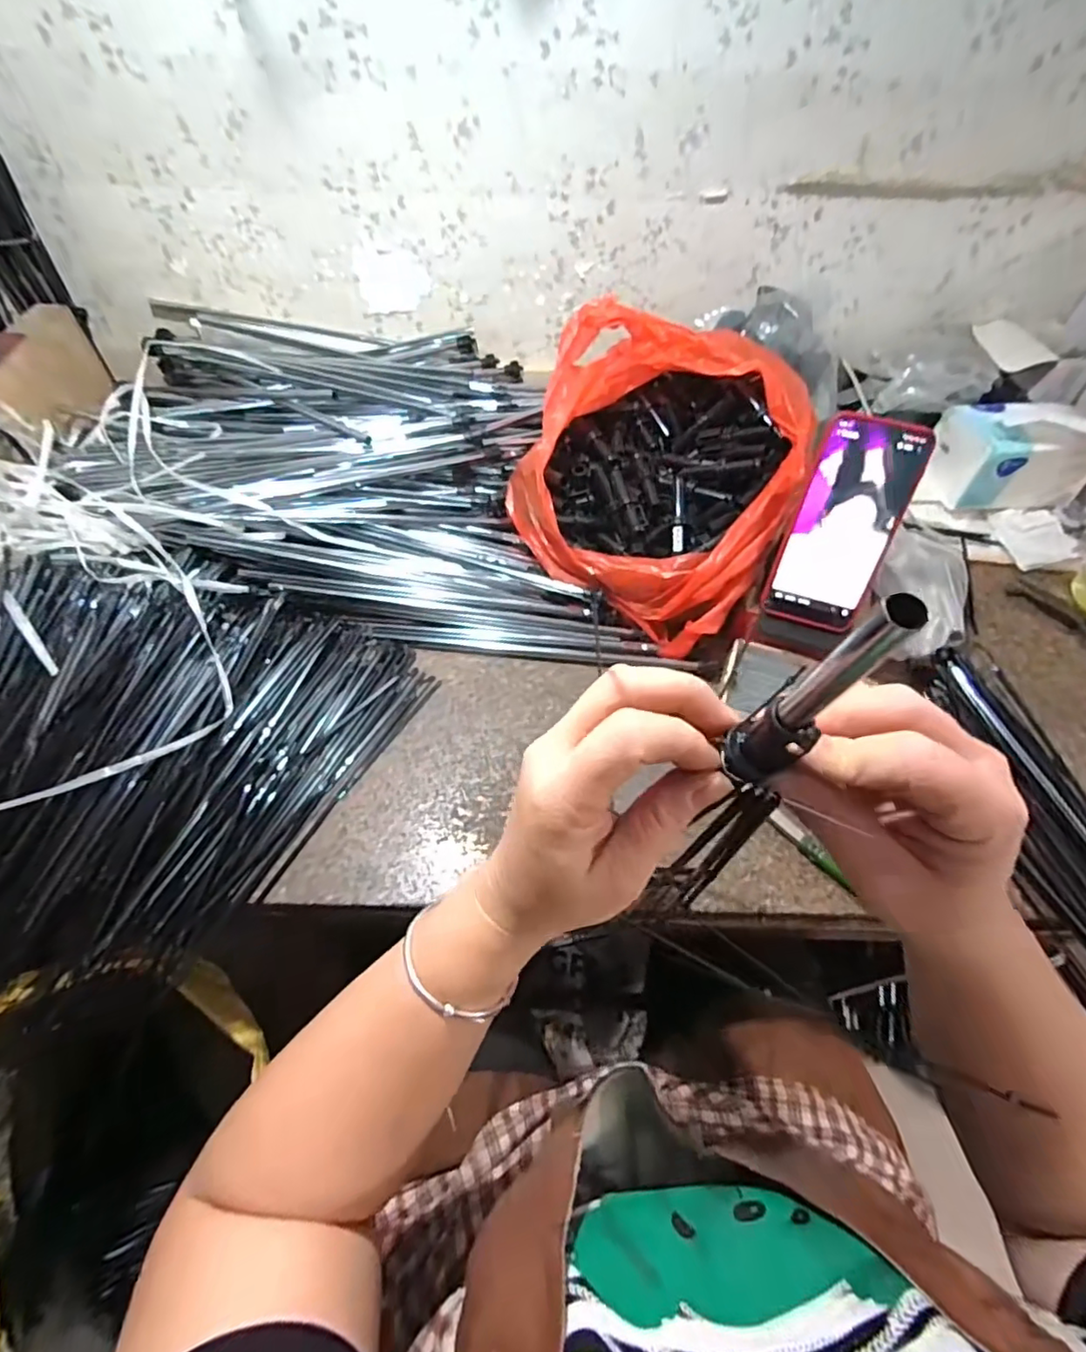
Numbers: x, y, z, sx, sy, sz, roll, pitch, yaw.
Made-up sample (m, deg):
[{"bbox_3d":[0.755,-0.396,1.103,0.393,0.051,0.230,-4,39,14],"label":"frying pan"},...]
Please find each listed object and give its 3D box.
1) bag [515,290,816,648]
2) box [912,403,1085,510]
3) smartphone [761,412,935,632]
[{"bbox_3d":[0.112,-0.196,0.543,0.240,0.170,0.234,29,59,19],"label":"bag"},{"bbox_3d":[0.517,-0.246,0.641,0.150,0.099,0.094,-6,54,-5],"label":"box"},{"bbox_3d":[0.242,-0.119,0.469,0.080,0.164,0.013,17,26,11],"label":"smartphone"}]

